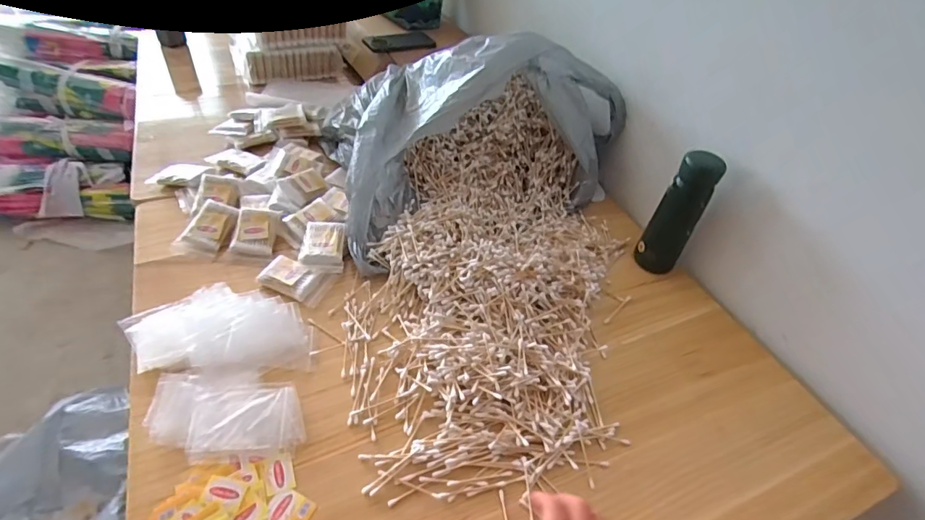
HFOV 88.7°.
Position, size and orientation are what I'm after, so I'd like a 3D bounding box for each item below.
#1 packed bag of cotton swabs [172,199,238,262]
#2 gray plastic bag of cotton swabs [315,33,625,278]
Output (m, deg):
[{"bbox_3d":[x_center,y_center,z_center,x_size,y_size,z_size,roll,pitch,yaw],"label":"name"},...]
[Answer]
[{"bbox_3d":[-0.349,-0.040,0.653,0.061,0.015,0.083,25,68,-2],"label":"packed bag of cotton swabs"},{"bbox_3d":[-0.008,-0.200,0.730,0.435,0.174,0.376,-23,53,-25],"label":"gray plastic bag of cotton swabs"}]

